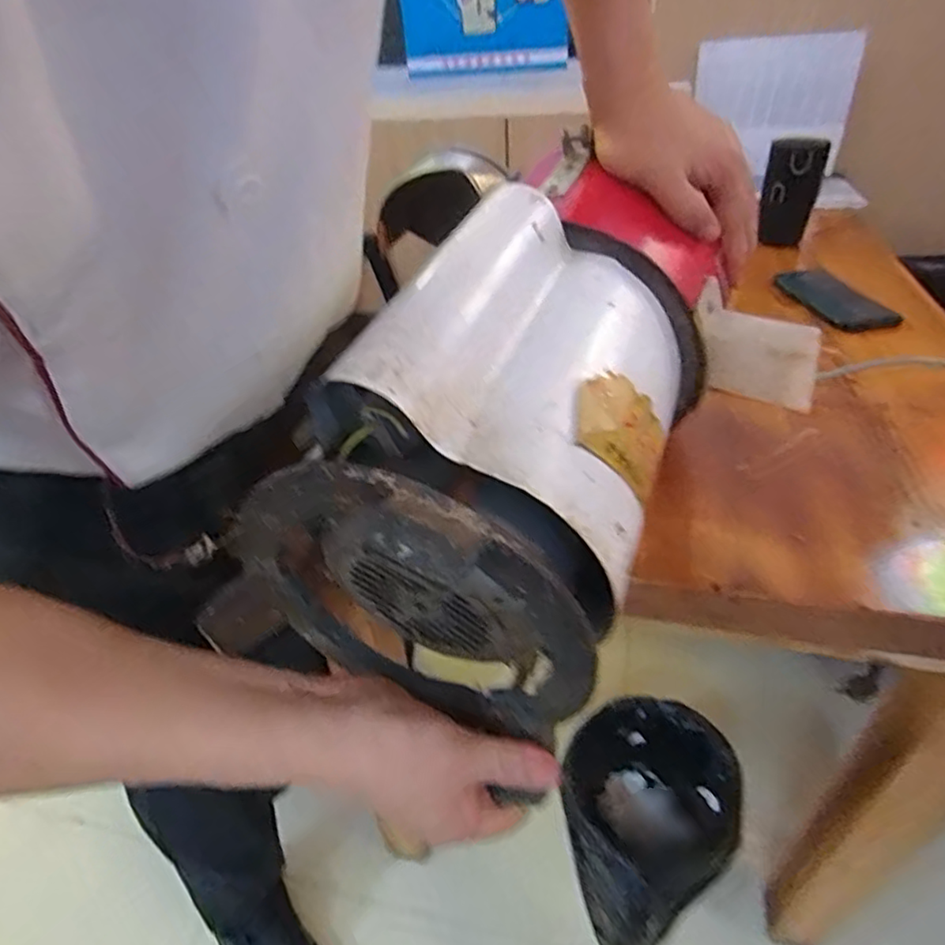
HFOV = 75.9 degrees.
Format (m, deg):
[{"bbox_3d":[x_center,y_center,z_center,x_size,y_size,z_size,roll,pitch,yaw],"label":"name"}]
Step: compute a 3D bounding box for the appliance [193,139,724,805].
[{"bbox_3d":[0.015,-0.025,0.395,0.206,0.238,0.339,15,42,21],"label":"appliance"}]

